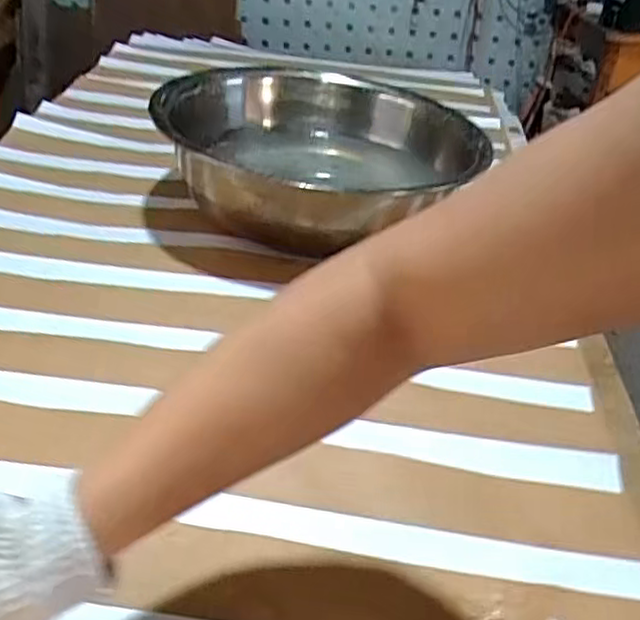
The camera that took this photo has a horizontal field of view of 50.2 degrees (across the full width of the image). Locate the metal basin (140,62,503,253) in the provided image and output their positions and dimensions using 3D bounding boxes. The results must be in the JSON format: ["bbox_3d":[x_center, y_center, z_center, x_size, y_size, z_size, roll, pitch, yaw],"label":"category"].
[{"bbox_3d":[0.003,-0.187,0.805,0.354,0.128,0.369,0,35,-7],"label":"metal basin"}]

